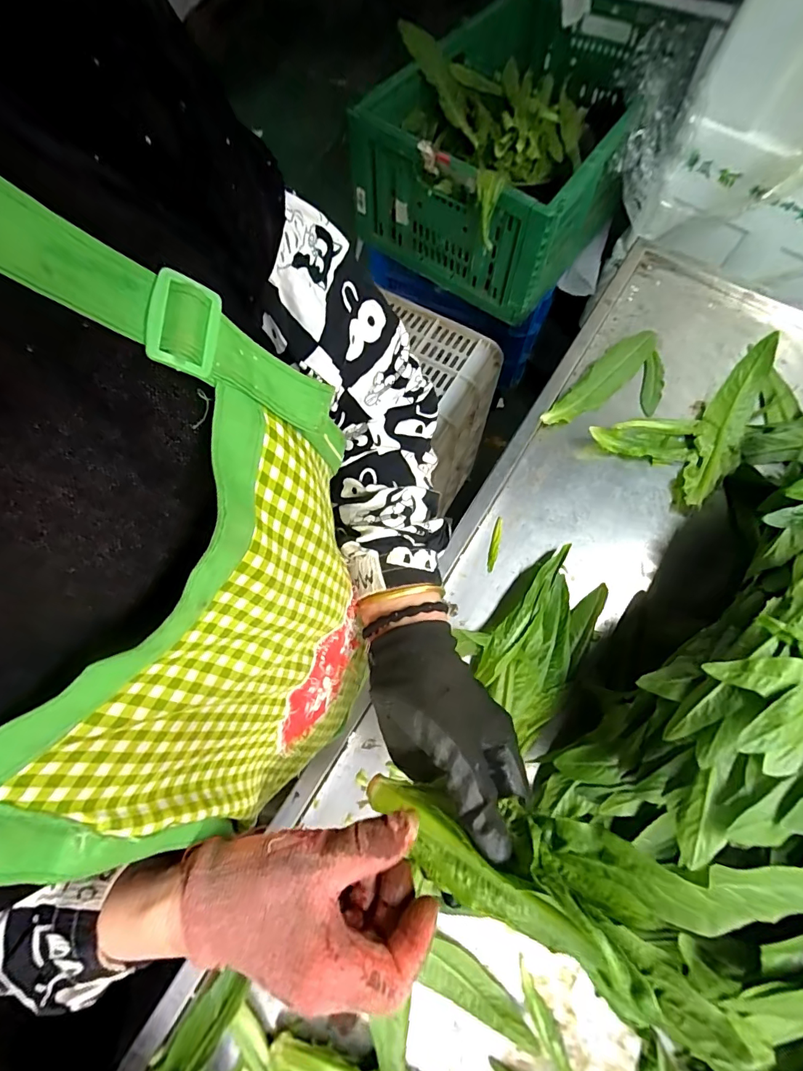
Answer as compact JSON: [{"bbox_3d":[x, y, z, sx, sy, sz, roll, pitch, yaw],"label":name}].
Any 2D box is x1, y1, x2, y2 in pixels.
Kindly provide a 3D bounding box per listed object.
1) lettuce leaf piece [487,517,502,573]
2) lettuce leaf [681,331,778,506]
[{"bbox_3d":[0.107,0.010,0.514,0.011,0.007,0.062,11,72,4],"label":"lettuce leaf piece"},{"bbox_3d":[0.377,-0.126,0.517,0.049,0.065,0.200,31,75,10],"label":"lettuce leaf"}]

